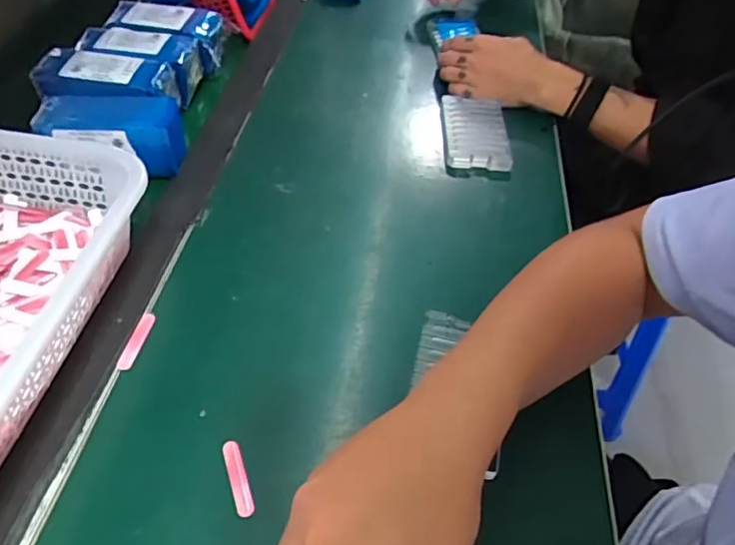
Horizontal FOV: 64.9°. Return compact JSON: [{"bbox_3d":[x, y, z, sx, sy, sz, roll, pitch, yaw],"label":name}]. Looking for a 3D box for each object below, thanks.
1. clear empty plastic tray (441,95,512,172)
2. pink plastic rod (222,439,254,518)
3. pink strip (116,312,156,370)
[{"bbox_3d":[0.122,-0.160,0.652,0.070,0.011,0.121,4,48,-1],"label":"clear empty plastic tray"},{"bbox_3d":[-0.084,0.132,0.372,0.011,0.004,0.050,-15,51,-17],"label":"pink plastic rod"},{"bbox_3d":[-0.174,0.051,0.437,0.011,0.004,0.051,10,48,4],"label":"pink strip"}]

